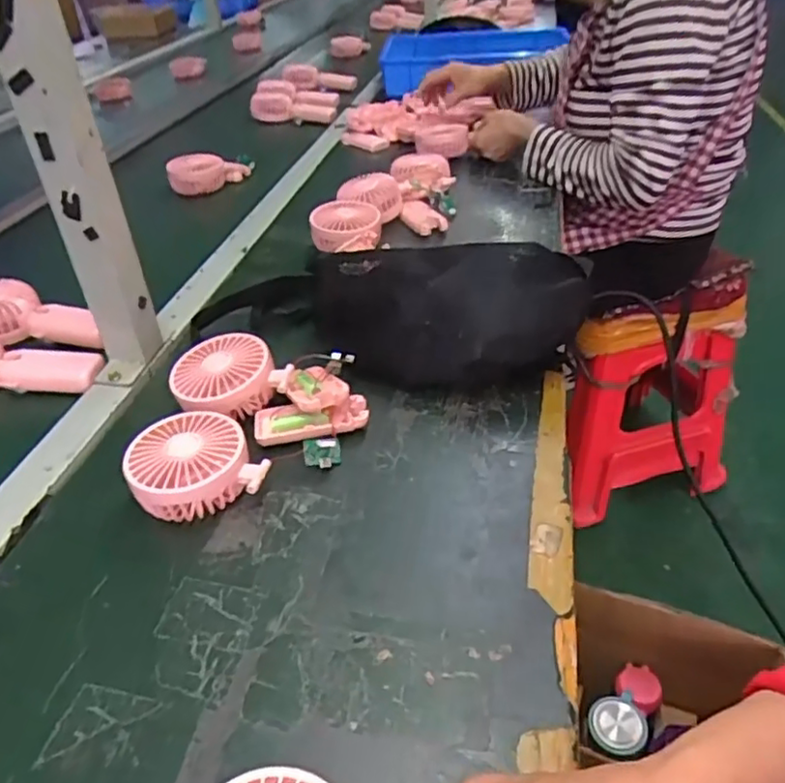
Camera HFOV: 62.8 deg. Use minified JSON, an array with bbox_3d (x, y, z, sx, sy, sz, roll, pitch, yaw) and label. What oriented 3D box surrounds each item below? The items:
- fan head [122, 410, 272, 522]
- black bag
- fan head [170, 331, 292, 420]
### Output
[{"bbox_3d":[-0.153,0.060,0.495,0.091,0.044,0.094,-26,44,-27],"label":"fan head"},{"bbox_3d":[-0.016,-0.085,0.614,0.372,0.108,0.131,11,40,18],"label":"black bag"},{"bbox_3d":[-0.147,-0.013,0.578,0.097,0.048,0.081,-19,41,-20],"label":"fan head"}]

